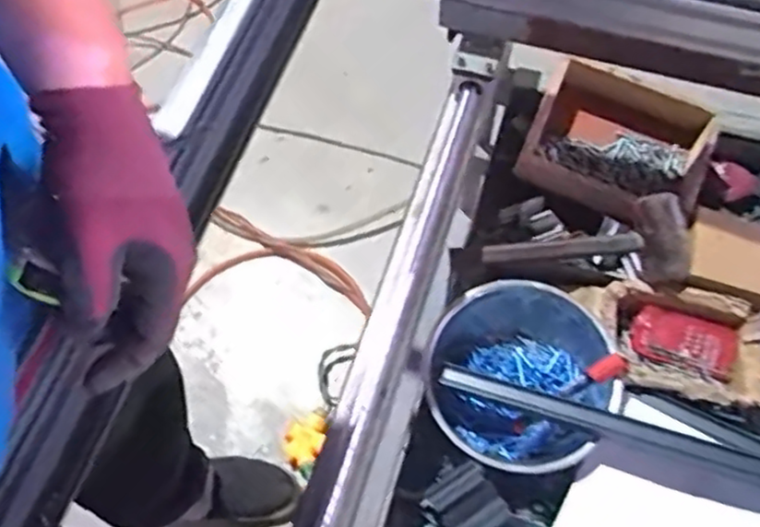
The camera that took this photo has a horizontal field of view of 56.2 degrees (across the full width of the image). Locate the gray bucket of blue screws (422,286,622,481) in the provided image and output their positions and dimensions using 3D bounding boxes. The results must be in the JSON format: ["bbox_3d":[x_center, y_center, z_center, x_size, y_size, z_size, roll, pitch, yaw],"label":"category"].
[{"bbox_3d":[0.156,0.144,0.829,0.198,0.143,0.221,27,65,15],"label":"gray bucket of blue screws"}]

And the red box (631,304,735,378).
[{"bbox_3d":[0.352,0.088,0.829,0.108,0.025,0.057,18,63,11],"label":"red box"}]

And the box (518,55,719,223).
[{"bbox_3d":[0.299,-0.143,0.931,0.218,0.091,0.180,28,66,16],"label":"box"}]

